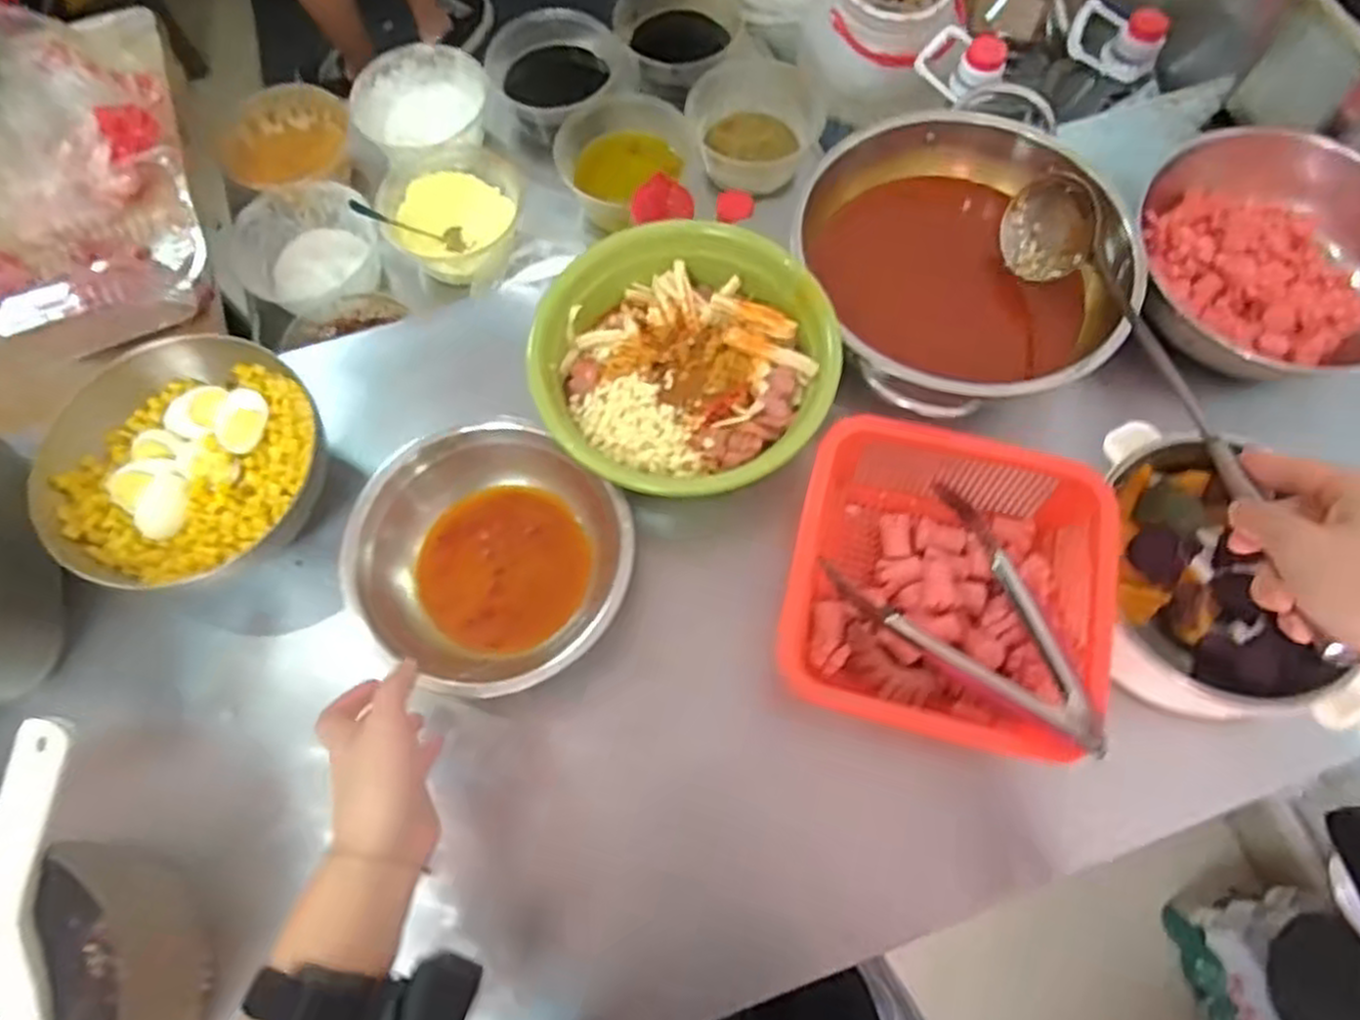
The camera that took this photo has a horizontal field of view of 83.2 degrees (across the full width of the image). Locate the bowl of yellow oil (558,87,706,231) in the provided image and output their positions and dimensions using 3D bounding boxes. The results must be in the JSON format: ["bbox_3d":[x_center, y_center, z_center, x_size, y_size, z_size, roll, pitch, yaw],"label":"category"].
[{"bbox_3d":[-0.061,-0.425,0.944,0.163,0.086,0.143,9,71,4],"label":"bowl of yellow oil"}]

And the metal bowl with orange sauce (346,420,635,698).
[{"bbox_3d":[-0.135,0.037,0.566,0.188,0.081,0.174,0,71,0],"label":"metal bowl with orange sauce"}]

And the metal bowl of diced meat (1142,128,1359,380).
[{"bbox_3d":[0.499,-0.211,0.627,0.206,0.083,0.204,0,71,0],"label":"metal bowl of diced meat"}]

